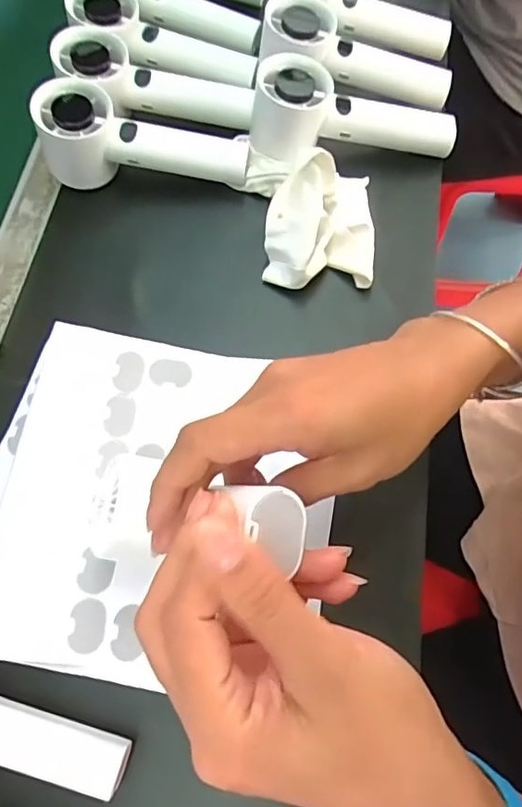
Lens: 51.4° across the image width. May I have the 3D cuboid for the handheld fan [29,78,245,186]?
[{"bbox_3d":[-0.088,-0.197,0.416,0.152,0.068,0.055,6,68,5],"label":"handheld fan"}]

